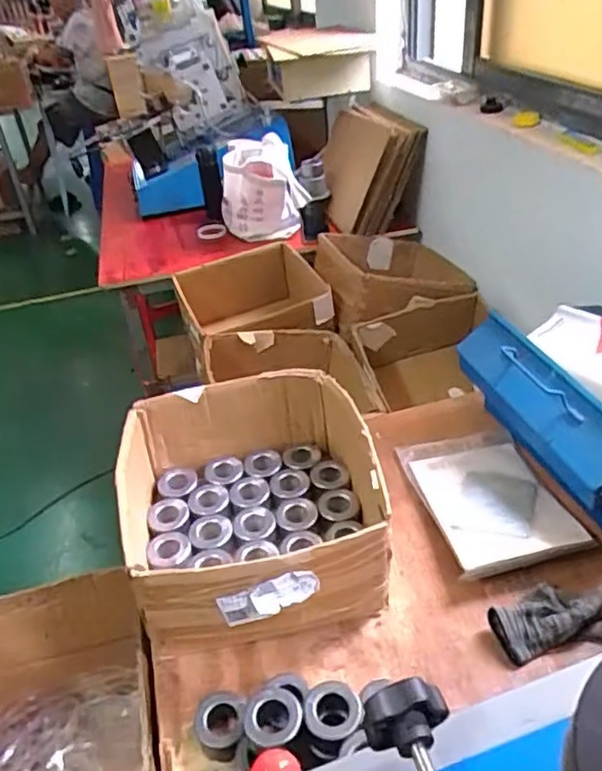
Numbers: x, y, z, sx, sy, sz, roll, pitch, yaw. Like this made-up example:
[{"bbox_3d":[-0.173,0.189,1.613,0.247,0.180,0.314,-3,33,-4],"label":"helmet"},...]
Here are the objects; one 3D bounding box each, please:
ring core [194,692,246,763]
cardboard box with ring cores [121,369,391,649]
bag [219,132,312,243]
[{"bbox_3d":[-0.087,0.382,0.699,0.061,0.038,0.062,-11,34,-7],"label":"ring core"},{"bbox_3d":[-0.062,0.156,0.867,0.345,0.171,0.352,-10,34,-6],"label":"cardboard box with ring cores"},{"bbox_3d":[-0.107,-0.548,1.761,0.231,0.279,0.180,-8,33,-3],"label":"bag"}]

